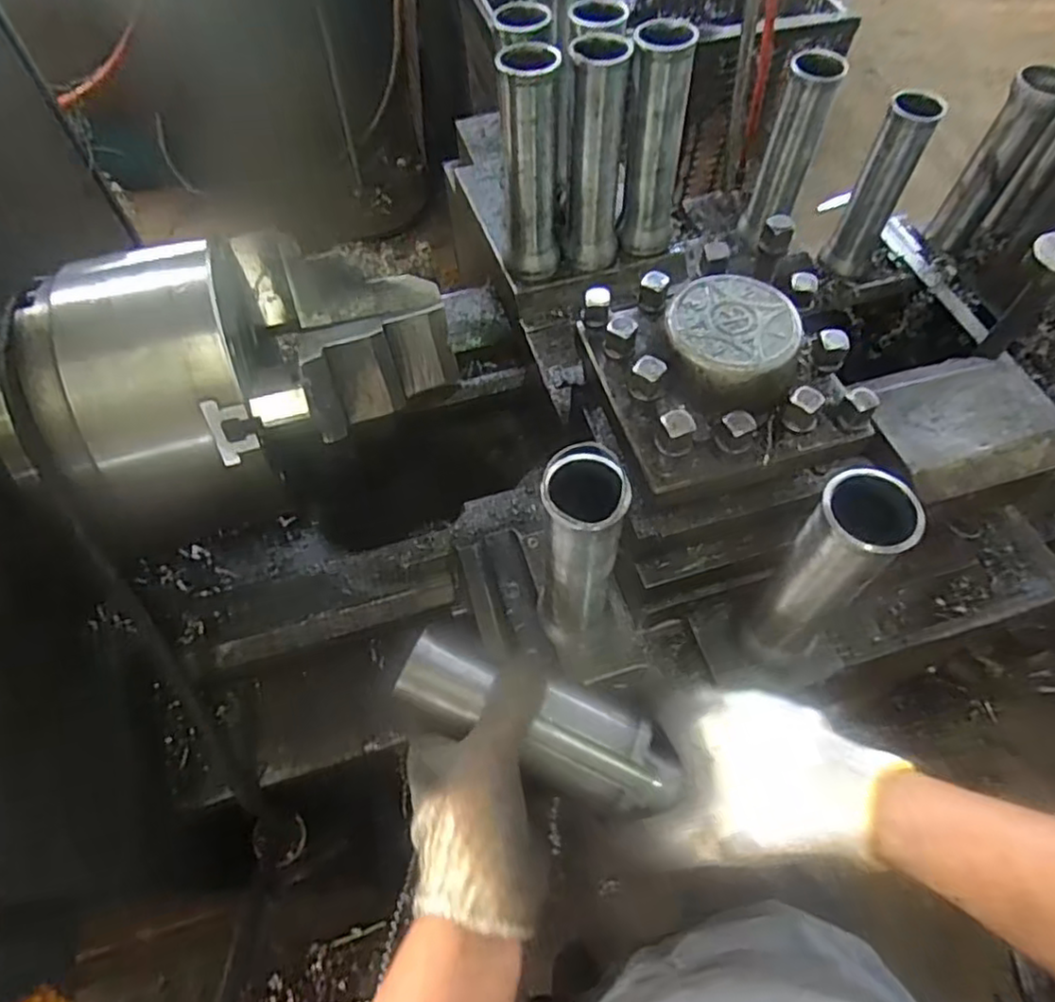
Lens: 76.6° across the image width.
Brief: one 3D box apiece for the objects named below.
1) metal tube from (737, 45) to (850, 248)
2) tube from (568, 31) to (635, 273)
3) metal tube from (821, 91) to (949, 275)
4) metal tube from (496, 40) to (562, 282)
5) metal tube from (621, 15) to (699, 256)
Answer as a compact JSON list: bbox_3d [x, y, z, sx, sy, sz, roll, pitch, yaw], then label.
[{"bbox_3d":[0.268,-0.357,0.685,0.051,0.163,0.055,18,61,11],"label":"metal tube"},{"bbox_3d":[0.062,-0.307,0.608,0.052,0.188,0.054,1,59,1],"label":"tube"},{"bbox_3d":[0.377,-0.337,0.719,0.050,0.179,0.060,25,63,15],"label":"metal tube"},{"bbox_3d":[0.003,-0.293,0.598,0.051,0.188,0.049,-8,59,-4],"label":"metal tube"},{"bbox_3d":[0.118,-0.323,0.615,0.058,0.188,0.050,14,60,9],"label":"metal tube"}]

